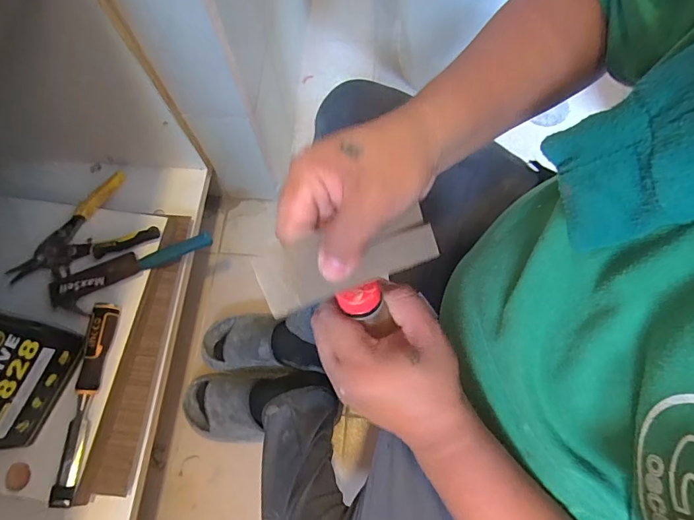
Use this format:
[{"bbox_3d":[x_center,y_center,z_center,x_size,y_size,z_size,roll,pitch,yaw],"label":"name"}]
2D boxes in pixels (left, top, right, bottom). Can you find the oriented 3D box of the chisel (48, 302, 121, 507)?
[{"bbox_3d":[-0.379,0.199,0.581,0.037,0.024,0.271,4,71,3],"label":"chisel"}]

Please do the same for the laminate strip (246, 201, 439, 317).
[{"bbox_3d":[0.001,-0.002,0.252,0.111,0.005,0.038,-20,90,-8],"label":"laminate strip"}]

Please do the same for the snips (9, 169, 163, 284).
[{"bbox_3d":[-0.447,-0.027,0.675,0.237,0.046,0.143,-36,73,-11],"label":"snips"}]

